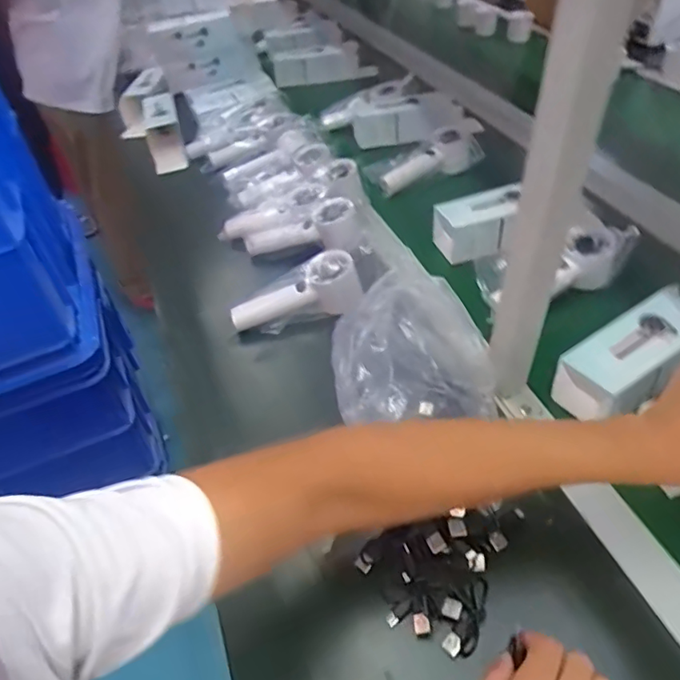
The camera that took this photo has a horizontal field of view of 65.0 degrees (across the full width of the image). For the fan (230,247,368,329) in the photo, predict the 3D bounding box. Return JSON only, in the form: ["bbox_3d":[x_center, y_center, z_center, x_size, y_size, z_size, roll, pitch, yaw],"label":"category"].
[{"bbox_3d":[-0.051,-0.051,0.651,0.161,0.060,0.050,-20,42,12],"label":"fan"}]

